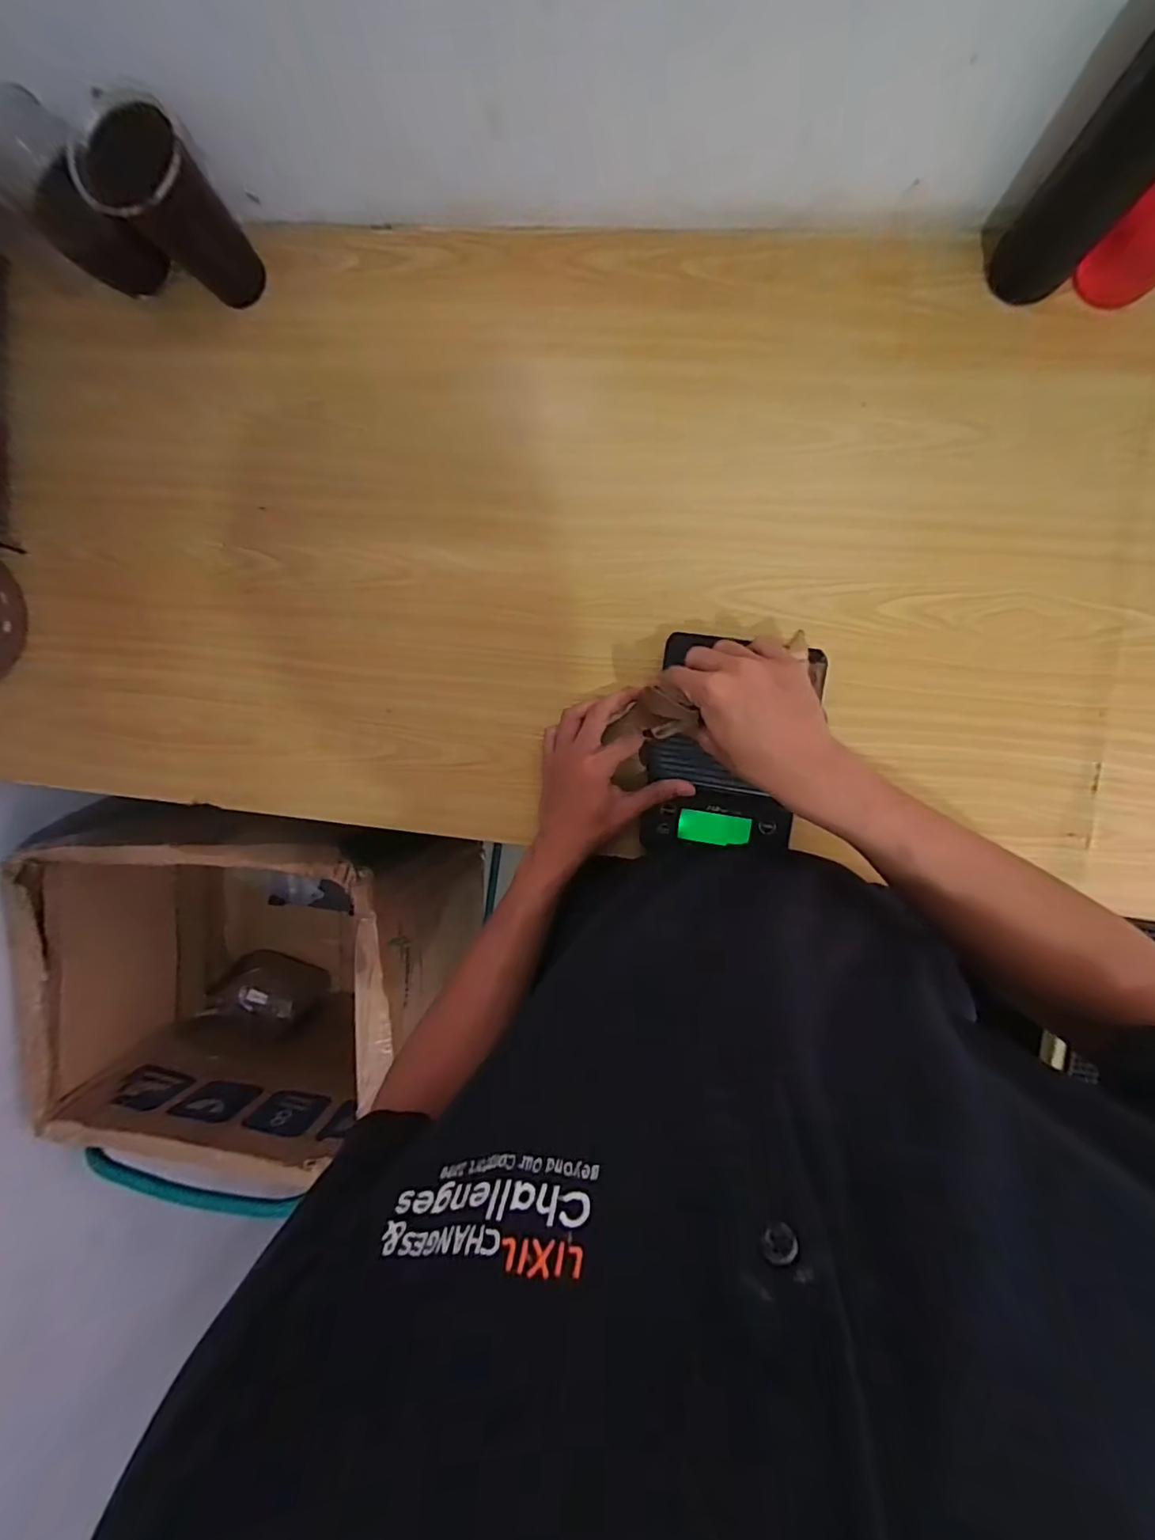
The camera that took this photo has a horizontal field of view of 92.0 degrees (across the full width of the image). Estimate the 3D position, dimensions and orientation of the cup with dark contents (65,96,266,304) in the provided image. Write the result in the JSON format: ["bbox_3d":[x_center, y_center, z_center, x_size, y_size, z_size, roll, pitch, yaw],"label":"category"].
[{"bbox_3d":[-0.325,-0.454,0.467,0.078,0.131,0.078,0,93,6],"label":"cup with dark contents"}]

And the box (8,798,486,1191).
[{"bbox_3d":[-0.423,0.271,0.841,0.500,0.410,0.427,1,93,6],"label":"box"}]

